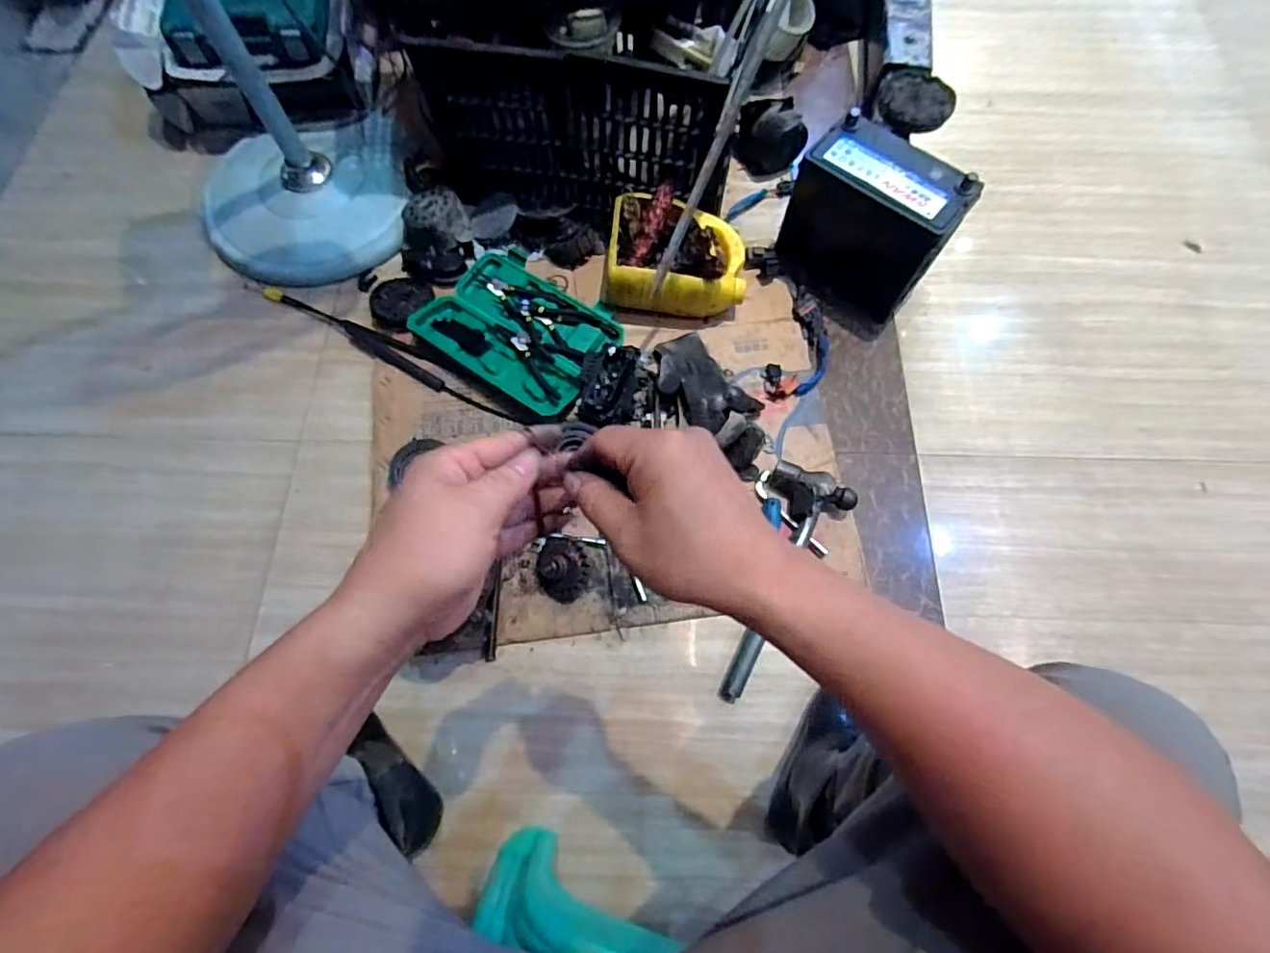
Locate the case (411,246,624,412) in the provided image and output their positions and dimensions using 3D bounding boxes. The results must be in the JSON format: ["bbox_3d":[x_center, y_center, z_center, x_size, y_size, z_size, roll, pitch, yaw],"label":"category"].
[{"bbox_3d":[-0.185,-0.244,0.907,0.293,0.026,0.216,33,73,11],"label":"case"}]

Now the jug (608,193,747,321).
[{"bbox_3d":[0.069,-0.350,0.889,0.214,0.100,0.177,5,70,2],"label":"jug"}]

